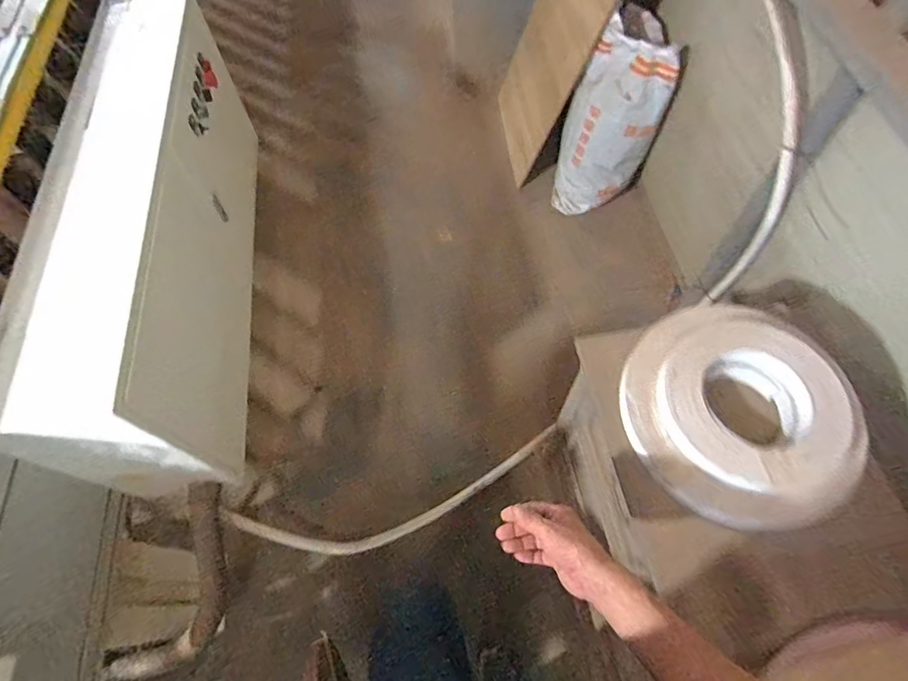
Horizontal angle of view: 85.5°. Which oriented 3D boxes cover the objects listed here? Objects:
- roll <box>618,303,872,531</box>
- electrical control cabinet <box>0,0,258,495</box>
[{"bbox_3d":[0.454,0.106,0.774,0.333,0.060,0.352,-1,62,1],"label":"roll"},{"bbox_3d":[-0.650,-0.257,1.122,0.227,0.443,1.124,-7,62,-2],"label":"electrical control cabinet"}]

